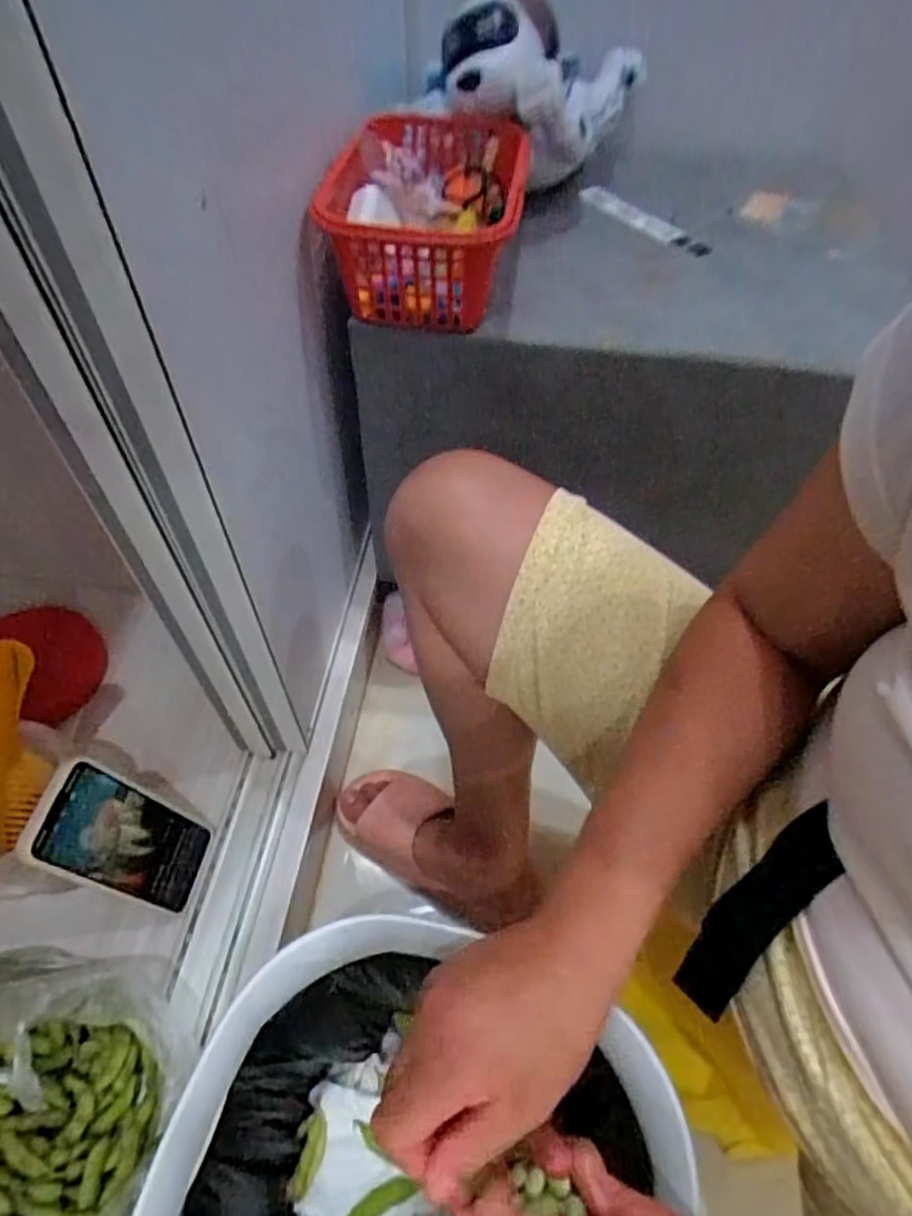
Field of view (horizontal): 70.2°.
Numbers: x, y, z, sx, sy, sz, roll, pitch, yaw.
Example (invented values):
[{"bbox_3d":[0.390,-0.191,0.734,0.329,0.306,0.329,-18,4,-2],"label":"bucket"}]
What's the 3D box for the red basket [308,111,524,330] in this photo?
[{"bbox_3d":[-0.020,-0.300,0.508,0.132,0.094,0.192,4,54,1],"label":"red basket"}]

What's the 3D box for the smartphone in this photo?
[{"bbox_3d":[-0.263,0.186,0.523,0.011,0.164,0.078,-9,50,24],"label":"smartphone"}]

